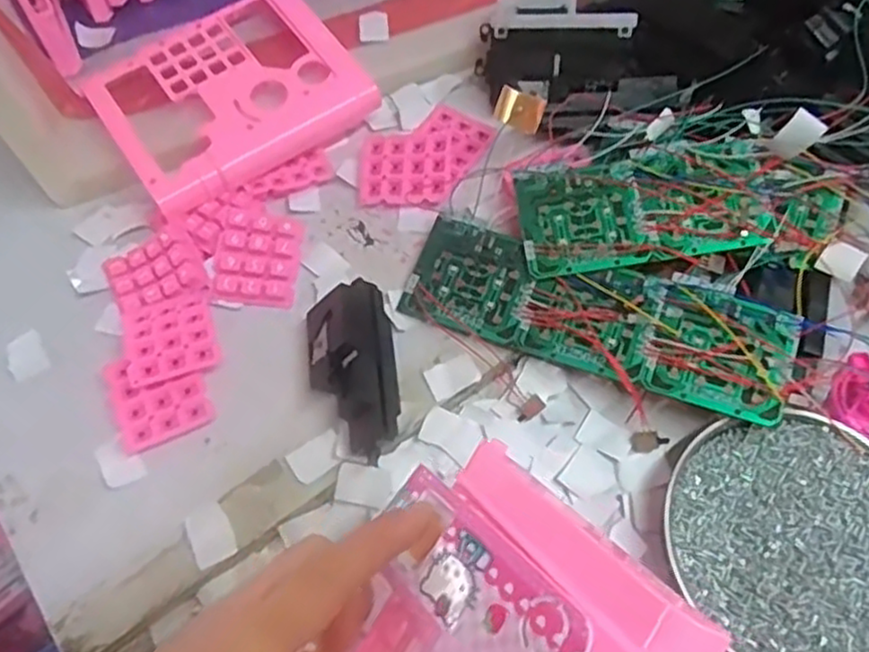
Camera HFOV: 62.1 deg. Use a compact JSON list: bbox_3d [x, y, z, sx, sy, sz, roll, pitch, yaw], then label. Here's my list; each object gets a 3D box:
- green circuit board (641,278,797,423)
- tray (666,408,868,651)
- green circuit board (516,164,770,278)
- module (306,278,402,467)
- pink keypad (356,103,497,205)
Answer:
[{"bbox_3d":[0.155,0.012,0.392,0.072,0.008,0.068,19,72,18],"label":"green circuit board"},{"bbox_3d":[0.189,0.110,0.370,0.125,0.021,0.133,-1,63,1],"label":"tray"},{"bbox_3d":[0.119,-0.065,0.432,0.131,0.017,0.064,-3,63,0],"label":"green circuit board"},{"bbox_3d":[-0.045,0.025,0.398,0.048,0.032,0.100,-9,63,-3],"label":"module"},{"bbox_3d":[-0.008,-0.114,0.479,0.066,0.017,0.098,35,69,17],"label":"pink keypad"}]

